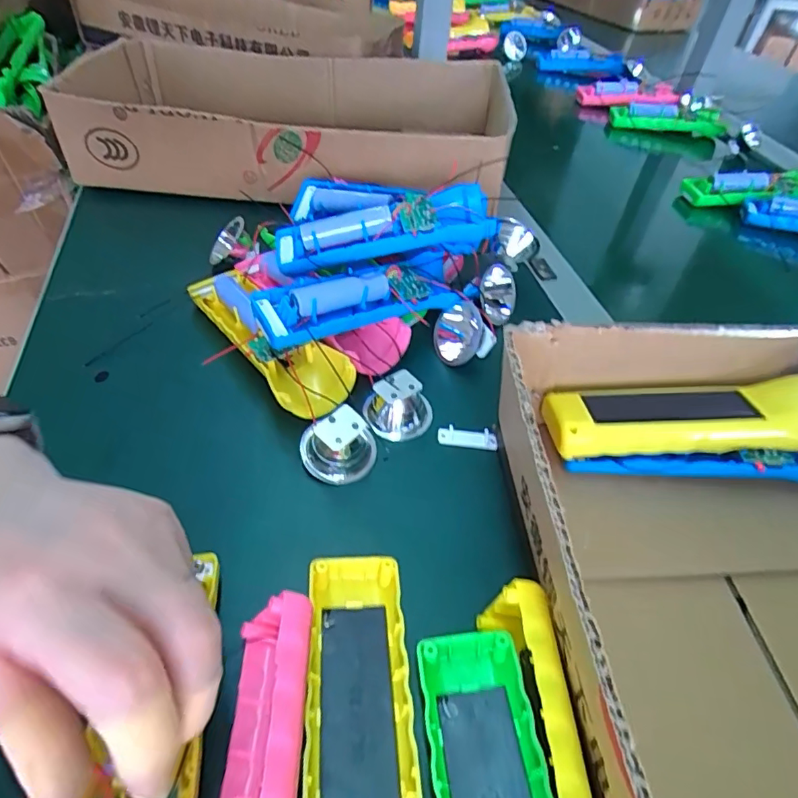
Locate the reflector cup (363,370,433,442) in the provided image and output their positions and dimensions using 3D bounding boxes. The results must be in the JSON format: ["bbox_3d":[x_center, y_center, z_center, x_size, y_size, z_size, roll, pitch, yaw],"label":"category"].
[{"bbox_3d":[0.000,0.005,0.326,0.041,0.034,0.031,-9,48,-8],"label":"reflector cup"}]

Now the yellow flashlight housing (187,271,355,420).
[{"bbox_3d":[-0.091,-0.038,0.358,0.050,0.036,0.160,-29,57,-30],"label":"yellow flashlight housing"}]

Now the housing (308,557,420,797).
[{"bbox_3d":[-0.015,0.135,0.199,0.047,0.022,0.154,0,47,-8],"label":"housing"}]

